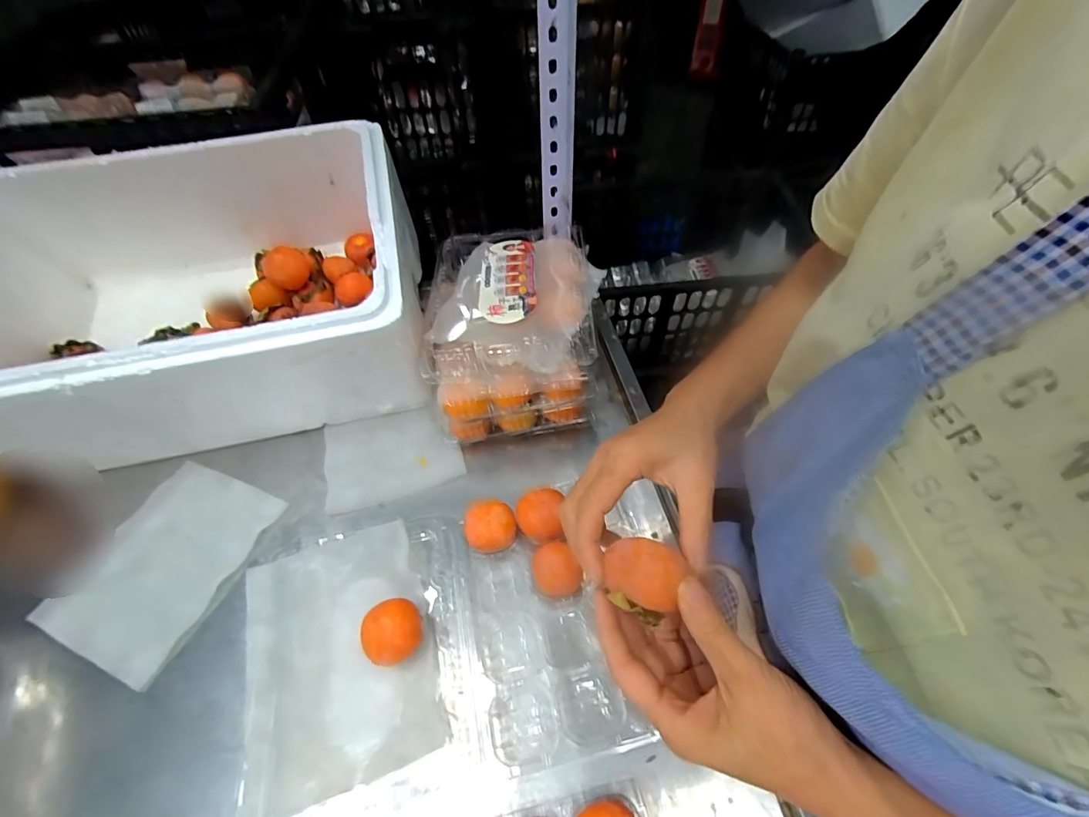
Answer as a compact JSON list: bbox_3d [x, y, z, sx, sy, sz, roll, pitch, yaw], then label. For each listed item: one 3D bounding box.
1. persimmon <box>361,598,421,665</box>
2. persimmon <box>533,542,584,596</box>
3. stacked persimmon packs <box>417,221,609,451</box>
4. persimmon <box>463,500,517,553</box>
[{"bbox_3d":[-0.128,0.194,0.397,0.046,0.041,0.049,-2,53,2],"label":"persimmon"},{"bbox_3d":[0.009,0.148,0.419,0.042,0.032,0.046,-14,54,-5],"label":"persimmon"},{"bbox_3d":[-0.033,-0.087,0.528,0.182,0.140,0.228,-1,54,4],"label":"stacked persimmon packs"},{"bbox_3d":[-0.051,0.118,0.451,0.050,0.035,0.047,-9,54,-1],"label":"persimmon"}]

